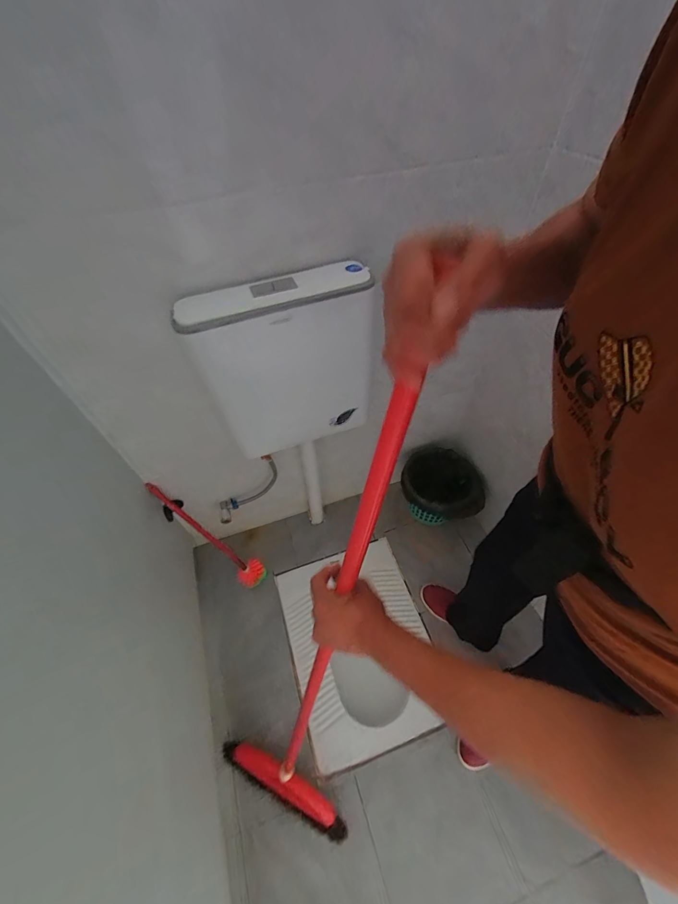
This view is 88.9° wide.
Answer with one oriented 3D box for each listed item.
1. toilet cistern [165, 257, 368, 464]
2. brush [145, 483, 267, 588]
[{"bbox_3d":[-0.110,-0.190,0.782,0.360,0.367,0.122,-17,54,-9],"label":"toilet cistern"},{"bbox_3d":[-0.441,0.279,1.161,0.105,0.522,0.097,-4,41,50],"label":"brush"}]

